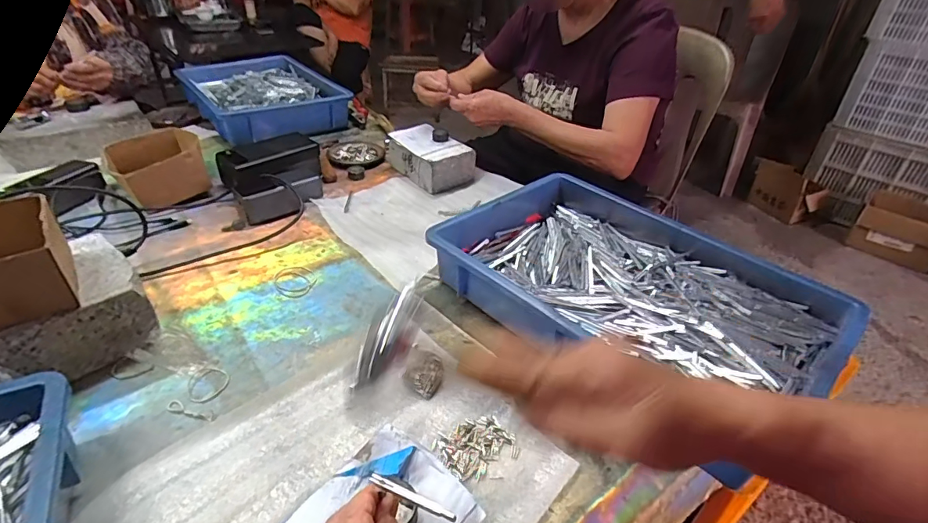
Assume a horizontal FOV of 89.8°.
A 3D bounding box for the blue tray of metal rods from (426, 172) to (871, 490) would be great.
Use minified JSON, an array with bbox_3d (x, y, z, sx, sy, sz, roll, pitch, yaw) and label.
[{"bbox_3d":[0.198,0.037,0.578,0.430,0.081,0.284,31,44,34],"label":"blue tray of metal rods"}]

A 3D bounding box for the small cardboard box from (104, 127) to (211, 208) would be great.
[{"bbox_3d":[-0.512,-0.159,0.785,0.130,0.066,0.145,-26,44,-34],"label":"small cardboard box"}]

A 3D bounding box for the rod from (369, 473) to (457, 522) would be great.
[{"bbox_3d":[-0.032,0.146,0.289,0.058,0.006,0.005,21,39,14],"label":"rod"}]

